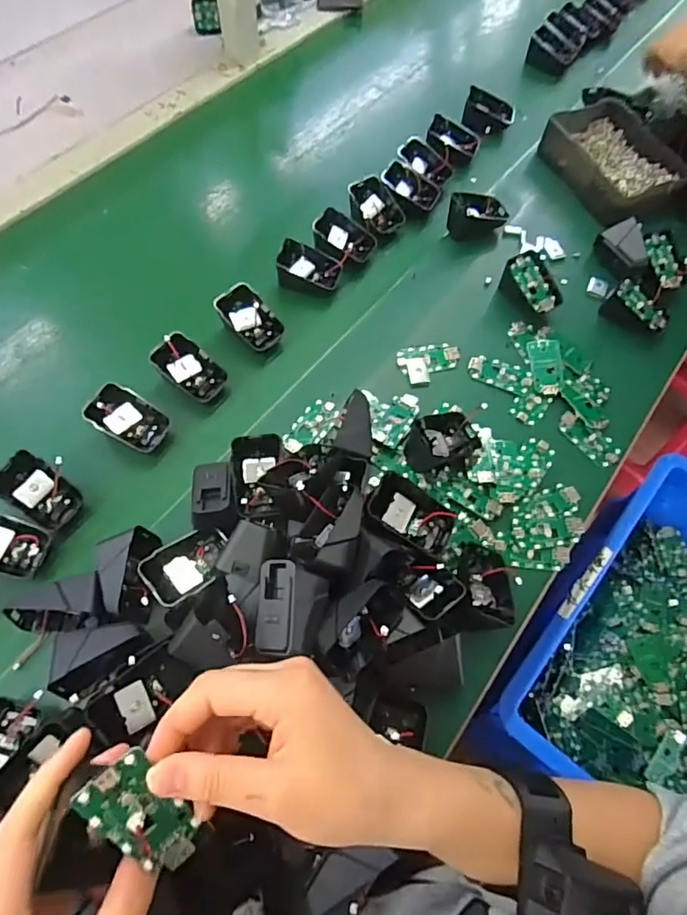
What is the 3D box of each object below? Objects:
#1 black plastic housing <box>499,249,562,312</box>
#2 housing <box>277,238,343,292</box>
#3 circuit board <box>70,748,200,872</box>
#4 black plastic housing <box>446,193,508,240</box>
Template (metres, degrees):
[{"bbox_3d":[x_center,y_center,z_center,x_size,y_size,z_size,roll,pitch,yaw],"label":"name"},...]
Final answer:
[{"bbox_3d":[0.205,-0.185,0.586,0.045,0.039,0.066,-26,67,-13],"label":"black plastic housing"},{"bbox_3d":[-0.037,-0.208,0.595,0.065,0.043,0.040,11,64,5],"label":"housing"},{"bbox_3d":[-0.089,0.160,0.239,0.032,0.007,0.064,-36,114,-17],"label":"circuit board"},{"bbox_3d":[0.156,-0.282,0.632,0.071,0.038,0.047,-1,64,-2],"label":"black plastic housing"}]

